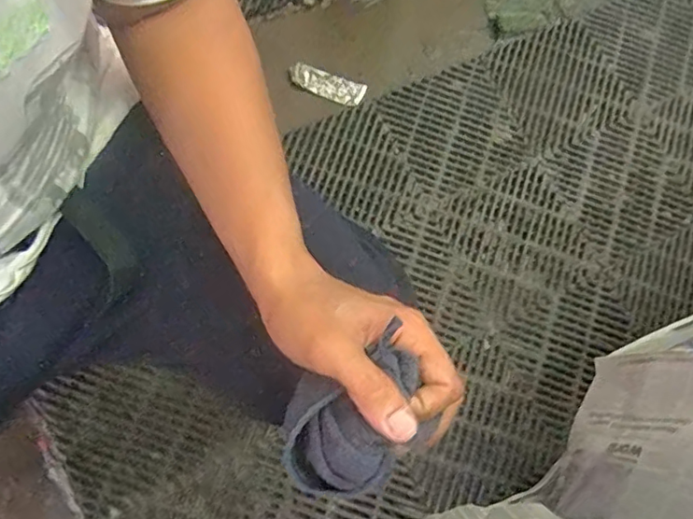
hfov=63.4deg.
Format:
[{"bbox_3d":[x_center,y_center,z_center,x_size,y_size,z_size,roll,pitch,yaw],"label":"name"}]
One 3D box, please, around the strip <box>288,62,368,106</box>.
[{"bbox_3d":[-0.032,-0.285,0.906,0.121,0.014,0.045,22,76,0],"label":"strip"}]

